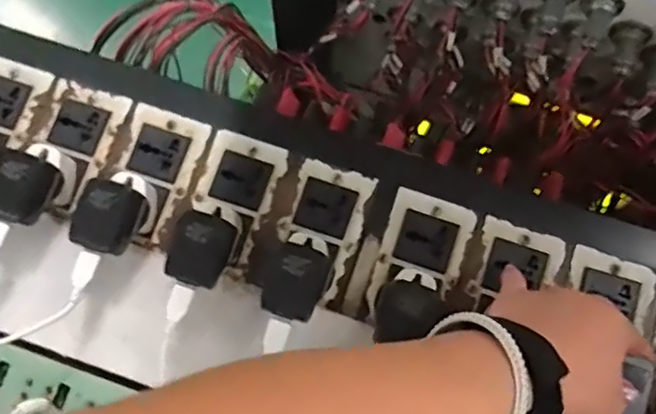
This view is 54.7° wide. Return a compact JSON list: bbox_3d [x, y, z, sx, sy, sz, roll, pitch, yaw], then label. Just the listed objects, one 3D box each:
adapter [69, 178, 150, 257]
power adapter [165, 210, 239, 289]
[{"bbox_3d":[-0.152,0.006,0.445,0.039,0.029,0.054,20,76,4],"label":"adapter"},{"bbox_3d":[-0.086,0.028,0.438,0.038,0.028,0.054,27,76,6],"label":"power adapter"}]

